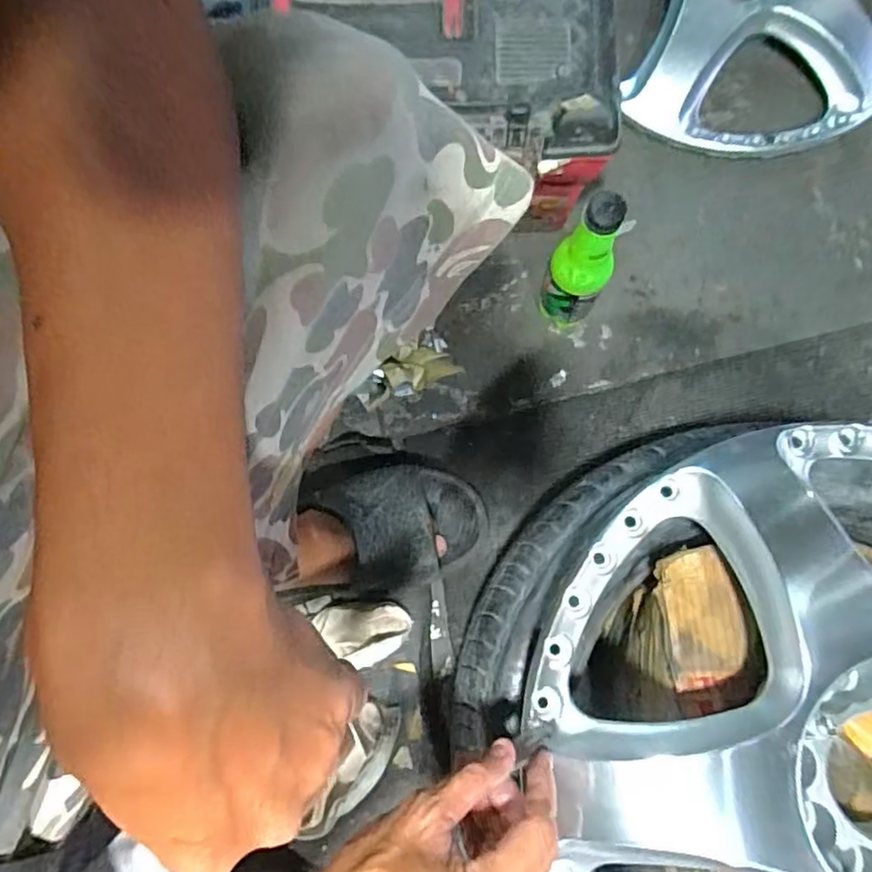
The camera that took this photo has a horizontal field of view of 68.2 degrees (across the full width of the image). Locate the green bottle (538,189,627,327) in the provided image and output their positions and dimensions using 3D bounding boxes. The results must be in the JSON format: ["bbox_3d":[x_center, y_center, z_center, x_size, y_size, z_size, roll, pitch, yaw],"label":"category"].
[{"bbox_3d":[0.132,-0.153,0.591,0.052,0.206,0.051,0,80,-1],"label":"green bottle"}]

